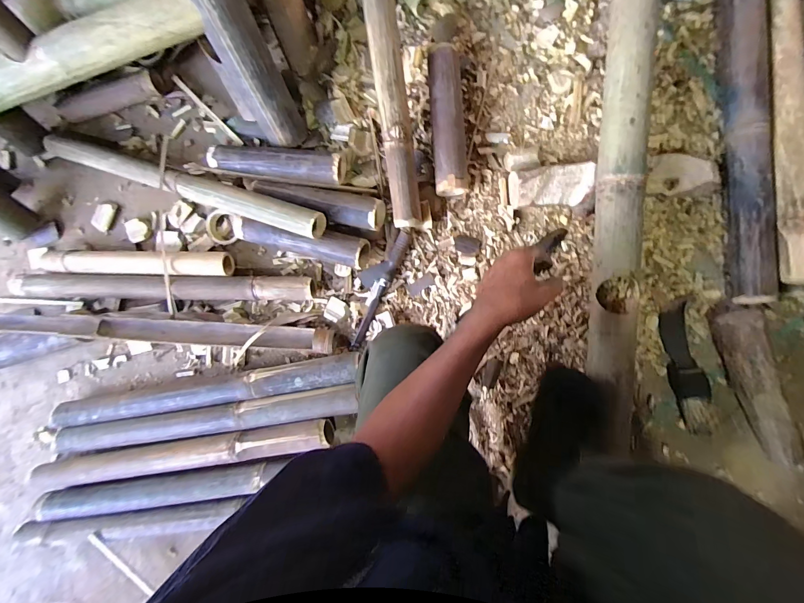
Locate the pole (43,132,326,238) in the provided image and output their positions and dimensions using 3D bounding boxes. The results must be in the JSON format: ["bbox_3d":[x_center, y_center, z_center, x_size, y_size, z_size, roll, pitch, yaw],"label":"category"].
[{"bbox_3d":[-0.443,-0.236,0.686,0.627,0.054,0.056,18,90,6],"label":"pole"}]

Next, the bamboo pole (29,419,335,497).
[{"bbox_3d":[-0.452,0.307,0.682,0.663,0.051,0.054,-12,87,5],"label":"bamboo pole"}]

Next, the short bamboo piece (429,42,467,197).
[{"bbox_3d":[0.085,-0.332,0.657,0.058,0.068,0.264,-4,88,6],"label":"short bamboo piece"}]

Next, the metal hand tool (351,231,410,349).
[{"bbox_3d":[-0.043,-0.020,0.686,0.023,0.023,0.244,25,92,6],"label":"metal hand tool"}]

